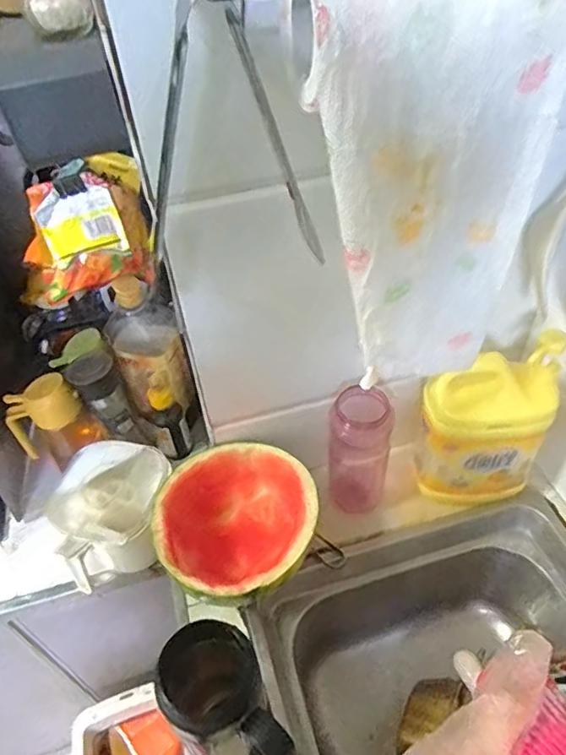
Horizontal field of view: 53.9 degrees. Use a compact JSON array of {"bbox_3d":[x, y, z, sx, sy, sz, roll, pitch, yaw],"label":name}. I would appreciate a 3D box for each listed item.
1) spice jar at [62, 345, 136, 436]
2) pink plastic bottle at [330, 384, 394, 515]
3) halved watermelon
[{"bbox_3d":[-0.253,0.024,0.779,0.062,0.118,0.069,-26,50,-19],"label":"spice jar"},{"bbox_3d":[0.098,0.096,0.711,0.074,0.197,0.064,3,47,8],"label":"pink plastic bottle"},{"bbox_3d":[-0.052,0.190,0.683,0.181,0.125,0.188,-1,46,4],"label":"halved watermelon"}]

